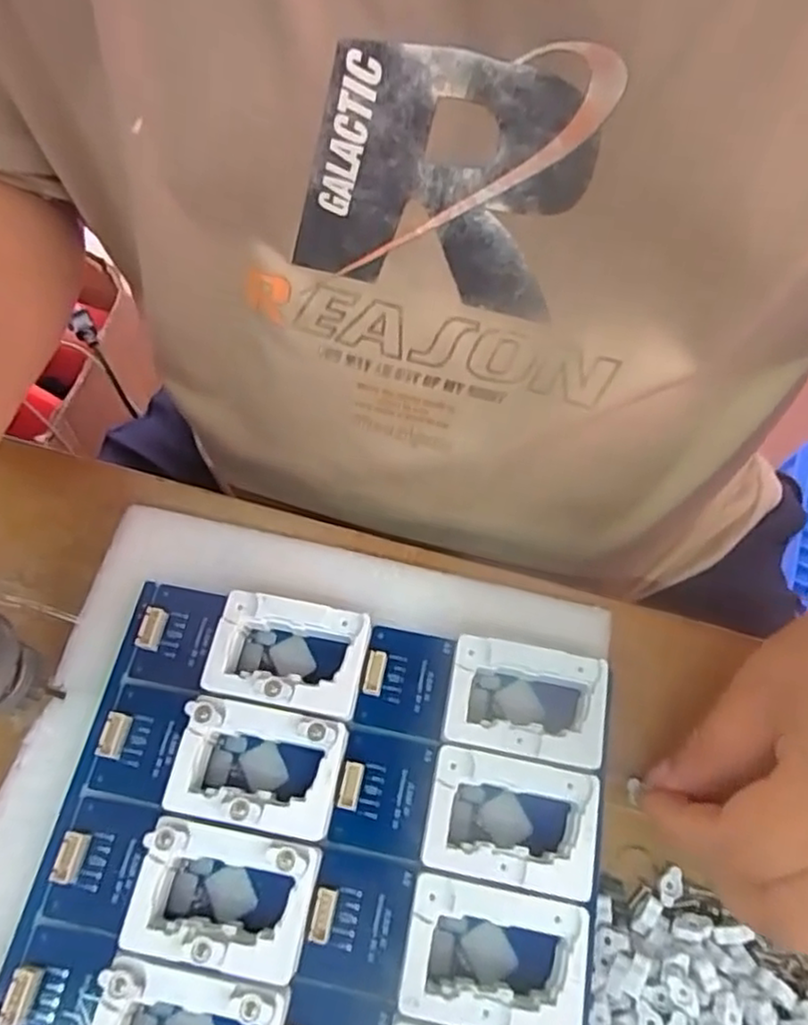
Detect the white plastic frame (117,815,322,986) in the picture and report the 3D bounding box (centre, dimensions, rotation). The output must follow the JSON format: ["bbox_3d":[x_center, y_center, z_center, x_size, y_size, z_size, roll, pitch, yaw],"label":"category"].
[{"bbox_3d":[-0.059,0.127,0.227,0.057,0.018,0.039,9,67,6],"label":"white plastic frame"}]

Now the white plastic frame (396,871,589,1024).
[{"bbox_3d":[0.029,0.144,0.220,0.057,0.016,0.040,10,67,6],"label":"white plastic frame"}]

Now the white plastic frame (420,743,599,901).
[{"bbox_3d":[0.037,0.107,0.237,0.056,0.017,0.040,10,67,6],"label":"white plastic frame"}]

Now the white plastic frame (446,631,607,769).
[{"bbox_3d":[0.045,0.071,0.255,0.056,0.018,0.039,10,67,6],"label":"white plastic frame"}]

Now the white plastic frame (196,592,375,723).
[{"bbox_3d":[-0.043,0.055,0.260,0.057,0.018,0.040,10,67,6],"label":"white plastic frame"}]

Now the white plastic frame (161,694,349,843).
[{"bbox_3d":[-0.051,0.091,0.243,0.058,0.018,0.039,9,67,6],"label":"white plastic frame"}]

